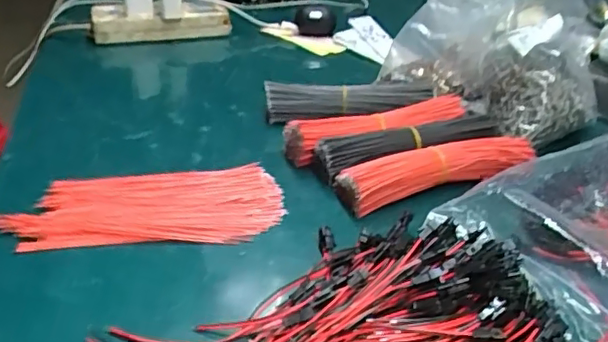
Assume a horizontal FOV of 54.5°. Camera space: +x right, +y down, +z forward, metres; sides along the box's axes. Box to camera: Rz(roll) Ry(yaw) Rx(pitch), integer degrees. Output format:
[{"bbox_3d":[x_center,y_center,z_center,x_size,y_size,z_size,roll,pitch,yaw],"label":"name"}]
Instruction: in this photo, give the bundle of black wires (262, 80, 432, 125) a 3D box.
[{"bbox_3d":[0.046,-0.076,0.626,0.171,0.031,0.038,-4,30,-10],"label":"bundle of black wires"}]

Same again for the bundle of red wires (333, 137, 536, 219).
[{"bbox_3d":[0.114,-0.002,0.510,0.175,0.028,0.042,-10,32,-19],"label":"bundle of red wires"}]

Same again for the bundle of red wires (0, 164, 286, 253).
[{"bbox_3d":[-0.121,0.027,0.471,0.206,0.016,0.090,-5,30,-10],"label":"bundle of red wires"}]

